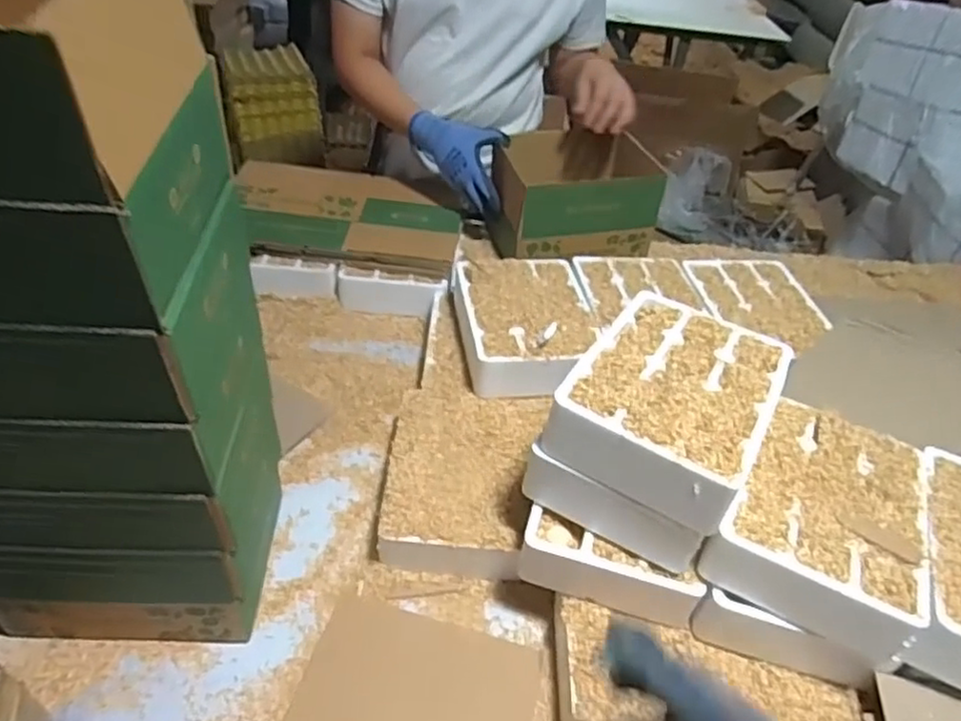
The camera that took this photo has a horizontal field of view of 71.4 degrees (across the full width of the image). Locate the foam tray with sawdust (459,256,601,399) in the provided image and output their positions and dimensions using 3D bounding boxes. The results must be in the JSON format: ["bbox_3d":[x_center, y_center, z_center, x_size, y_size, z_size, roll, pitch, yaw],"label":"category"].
[{"bbox_3d":[0.067,-0.049,0.987,0.189,0.075,0.266,-2,42,-11],"label":"foam tray with sawdust"}]

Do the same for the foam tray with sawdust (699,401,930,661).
[{"bbox_3d":[0.350,0.168,0.694,0.184,0.085,0.251,24,44,17],"label":"foam tray with sawdust"}]

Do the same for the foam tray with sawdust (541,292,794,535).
[{"bbox_3d":[0.199,0.036,0.696,0.186,0.071,0.241,24,44,17],"label":"foam tray with sawdust"}]

